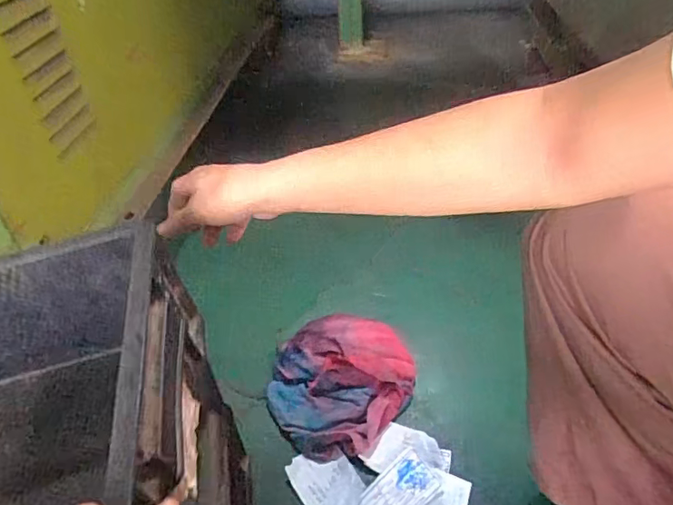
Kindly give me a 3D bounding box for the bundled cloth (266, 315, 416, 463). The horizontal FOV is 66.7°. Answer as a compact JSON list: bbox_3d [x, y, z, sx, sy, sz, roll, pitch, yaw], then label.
[{"bbox_3d":[0.000,0.163,0.679,0.176,0.048,0.194,26,49,31],"label":"bundled cloth"}]

